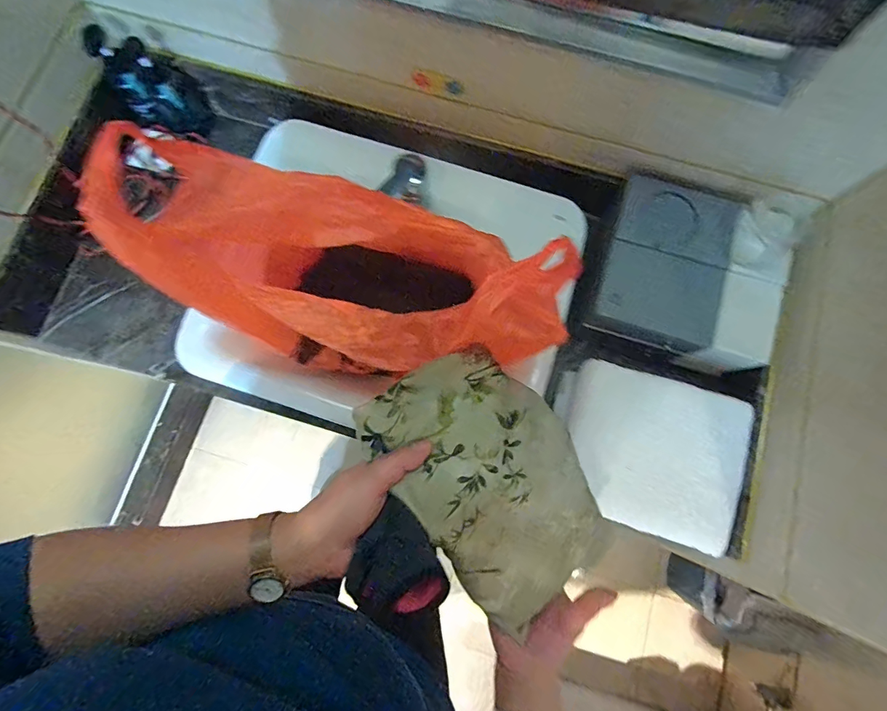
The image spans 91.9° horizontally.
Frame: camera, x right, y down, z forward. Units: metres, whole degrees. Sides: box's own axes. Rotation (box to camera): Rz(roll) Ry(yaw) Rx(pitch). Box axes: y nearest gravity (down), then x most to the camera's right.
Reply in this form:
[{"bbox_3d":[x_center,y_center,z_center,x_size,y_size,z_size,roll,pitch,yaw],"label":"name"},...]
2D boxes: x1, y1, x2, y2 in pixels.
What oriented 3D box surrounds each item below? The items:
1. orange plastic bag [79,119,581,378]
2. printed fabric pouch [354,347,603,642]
[{"bbox_3d":[-0.101,-0.094,0.494,0.415,0.280,0.204,9,79,1],"label":"orange plastic bag"},{"bbox_3d":[0.050,0.115,0.391,0.156,0.060,0.261,-41,92,-22],"label":"printed fabric pouch"}]

